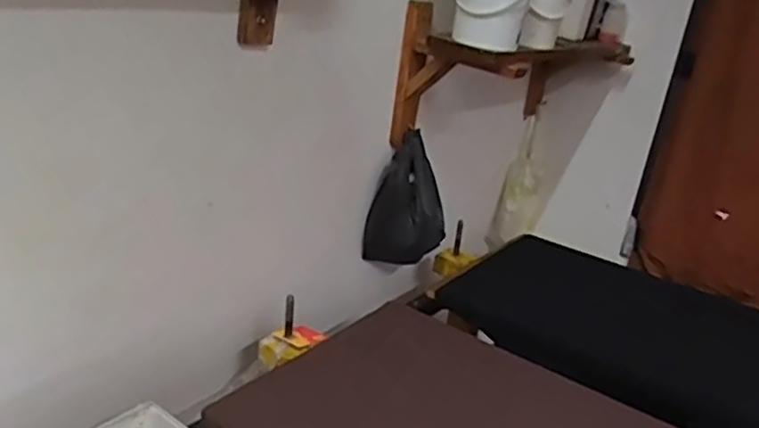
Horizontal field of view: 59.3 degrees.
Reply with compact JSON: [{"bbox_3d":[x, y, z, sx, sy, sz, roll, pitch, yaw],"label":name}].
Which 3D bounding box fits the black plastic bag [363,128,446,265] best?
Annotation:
[{"bbox_3d":[0.052,-0.015,1.241,0.148,0.240,0.042,9,22,4],"label":"black plastic bag"}]

